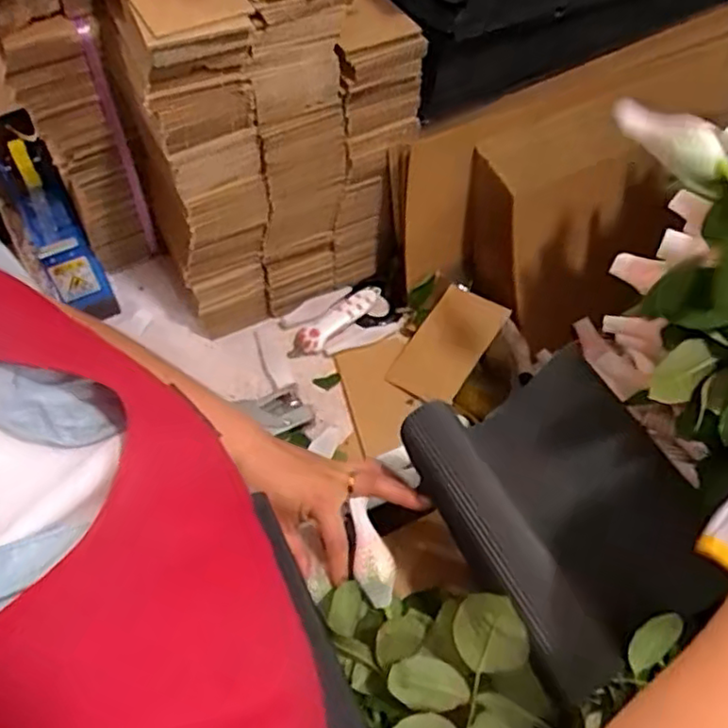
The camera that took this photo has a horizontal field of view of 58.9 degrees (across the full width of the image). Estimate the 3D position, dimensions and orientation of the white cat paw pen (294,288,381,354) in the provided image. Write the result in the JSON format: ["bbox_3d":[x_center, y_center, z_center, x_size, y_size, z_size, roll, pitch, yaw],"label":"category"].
[{"bbox_3d":[-0.031,-0.055,0.743,0.110,0.021,0.031,-38,67,-22],"label":"white cat paw pen"}]

